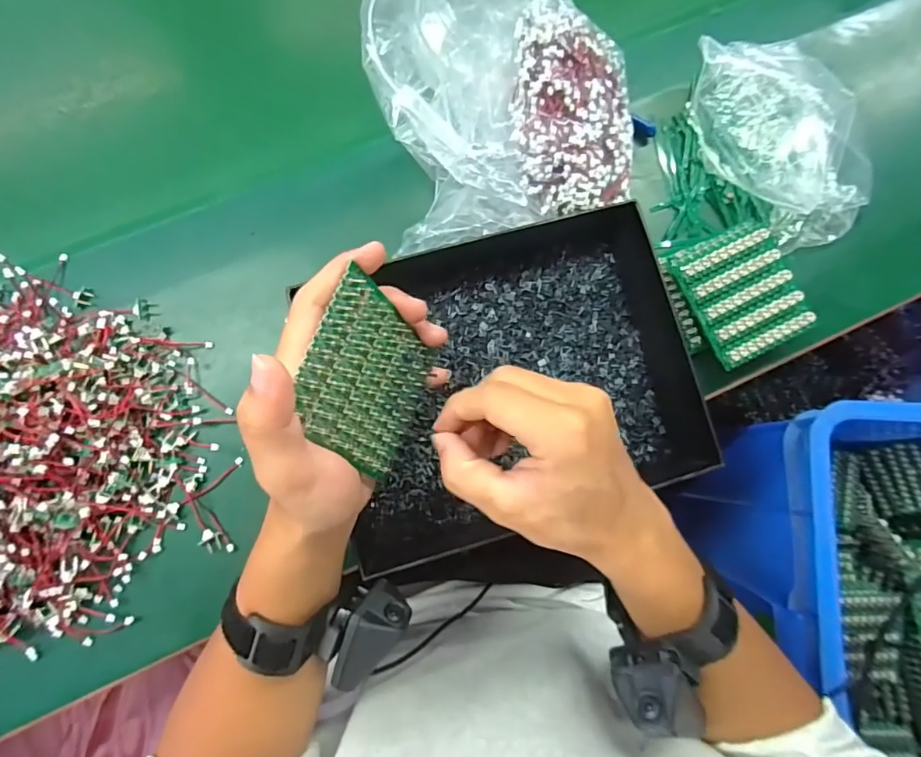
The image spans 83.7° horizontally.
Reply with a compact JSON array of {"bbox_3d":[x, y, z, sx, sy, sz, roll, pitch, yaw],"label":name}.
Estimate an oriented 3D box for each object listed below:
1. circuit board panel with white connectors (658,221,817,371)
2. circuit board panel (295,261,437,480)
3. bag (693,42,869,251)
[{"bbox_3d":[0.210,-0.065,0.398,0.083,0.030,0.096,-24,84,-6],"label":"circuit board panel with white connectors"},{"bbox_3d":[-0.045,0.001,0.259,0.004,0.084,0.077,8,66,30],"label":"circuit board panel"},{"bbox_3d":[0.257,-0.192,0.402,0.106,0.061,0.178,-29,85,-7],"label":"bag"}]

